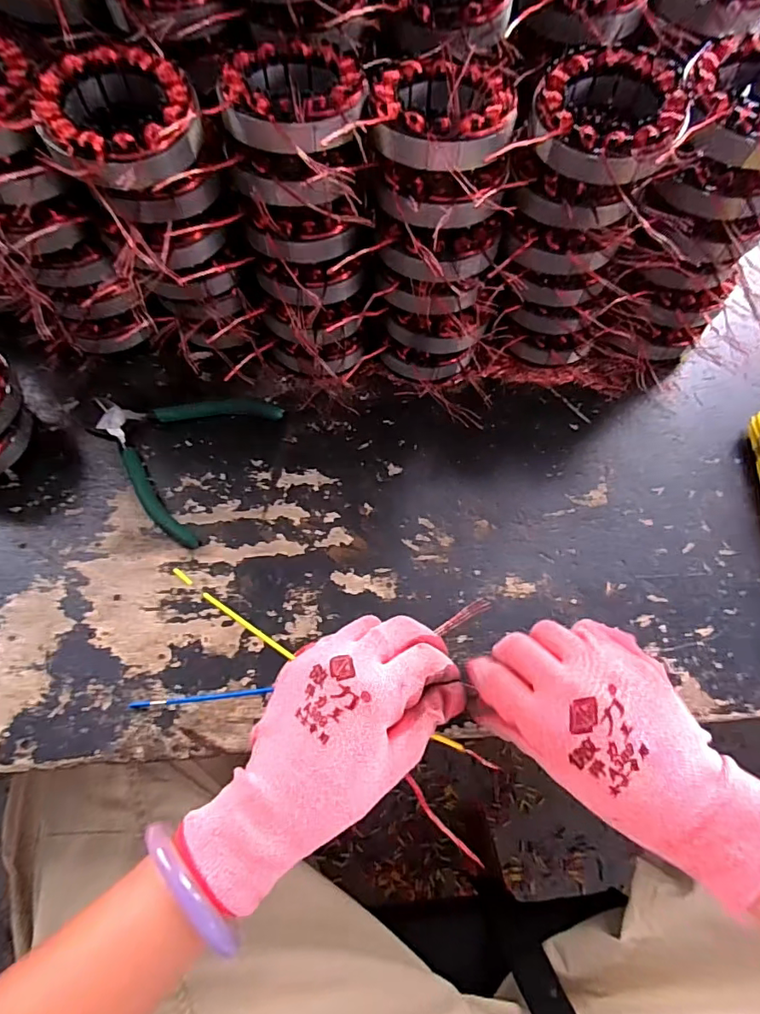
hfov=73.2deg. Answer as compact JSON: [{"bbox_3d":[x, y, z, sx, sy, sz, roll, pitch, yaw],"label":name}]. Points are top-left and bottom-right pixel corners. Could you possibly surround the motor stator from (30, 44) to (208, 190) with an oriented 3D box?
[{"bbox_3d":[-0.150,-0.223,0.293,0.085,0.027,0.083,1,67,-2],"label":"motor stator"}]

